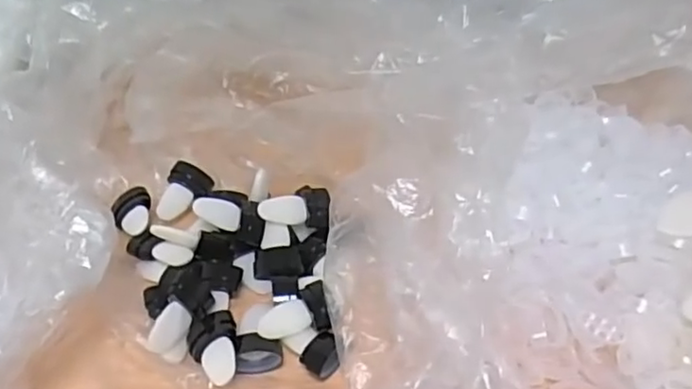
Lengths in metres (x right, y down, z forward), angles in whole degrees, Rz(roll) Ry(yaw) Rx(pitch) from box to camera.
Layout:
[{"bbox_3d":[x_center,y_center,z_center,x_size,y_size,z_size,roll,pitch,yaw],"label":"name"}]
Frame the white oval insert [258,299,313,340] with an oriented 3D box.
[{"bbox_3d":[-0.039,0.078,0.408,0.033,0.007,0.022,-19,47,-21],"label":"white oval insert"}]

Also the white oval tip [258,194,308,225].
[{"bbox_3d":[-0.044,0.011,0.456,0.033,0.005,0.020,2,78,-6],"label":"white oval tip"}]

